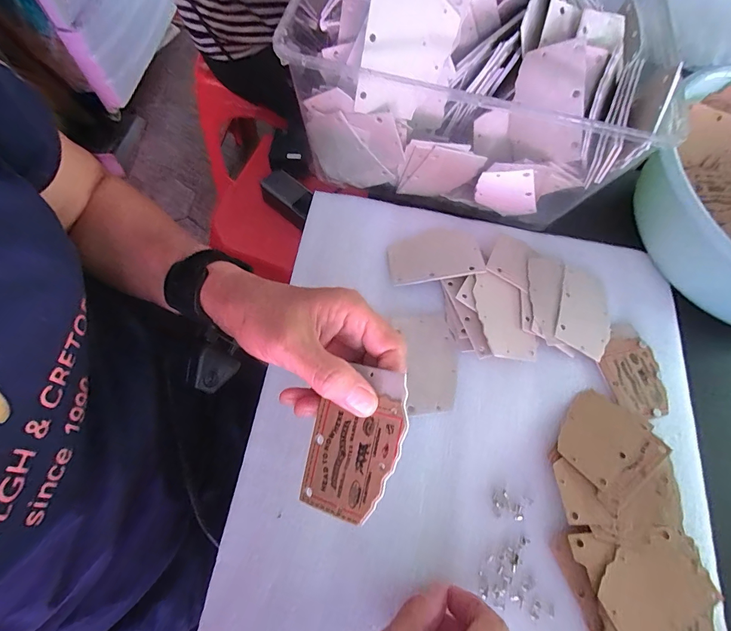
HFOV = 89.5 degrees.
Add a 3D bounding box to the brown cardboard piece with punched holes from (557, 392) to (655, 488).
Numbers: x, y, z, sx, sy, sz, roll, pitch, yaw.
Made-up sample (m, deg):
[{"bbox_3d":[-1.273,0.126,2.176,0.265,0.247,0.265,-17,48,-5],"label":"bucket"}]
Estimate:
[{"bbox_3d":[0.192,0.096,0.305,0.079,0.004,0.054,-33,62,-23],"label":"brown cardboard piece with punched holes"}]

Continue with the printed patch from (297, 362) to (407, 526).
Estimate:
[{"bbox_3d":[-0.006,0.072,0.213,0.055,0.004,0.082,9,78,27],"label":"printed patch"}]

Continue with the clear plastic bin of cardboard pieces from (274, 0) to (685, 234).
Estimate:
[{"bbox_3d":[0.085,-0.203,0.335,0.284,0.159,0.166,12,70,1],"label":"clear plastic bin of cardboard pieces"}]

